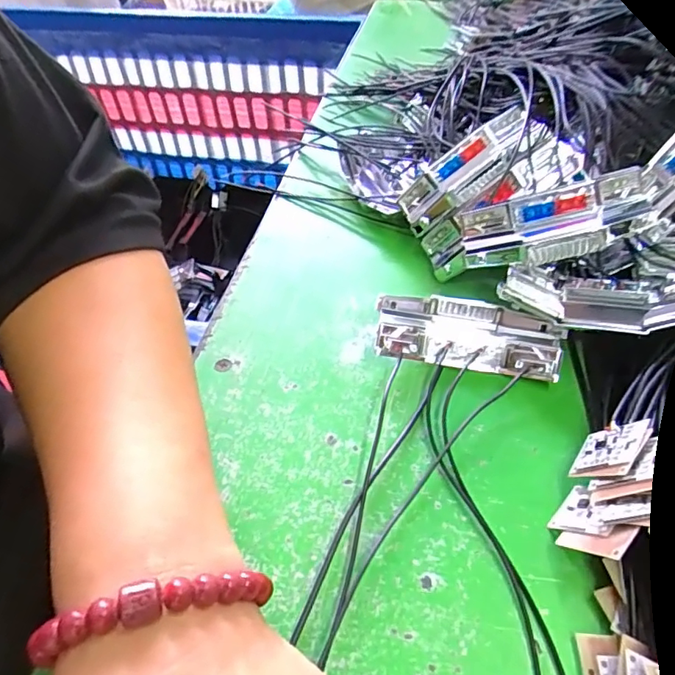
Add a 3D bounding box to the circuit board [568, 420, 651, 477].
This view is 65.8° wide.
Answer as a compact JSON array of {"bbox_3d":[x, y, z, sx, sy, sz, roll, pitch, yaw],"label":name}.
[{"bbox_3d":[0.116,0.048,0.225,0.004,0.030,0.028,42,65,-8],"label":"circuit board"}]

